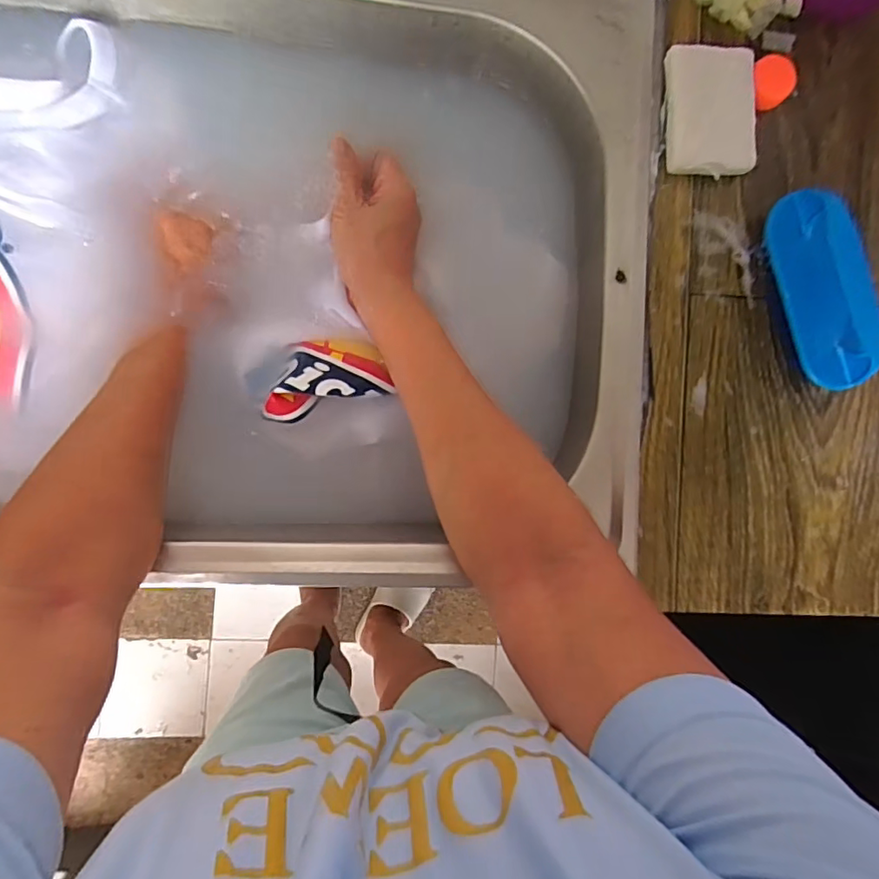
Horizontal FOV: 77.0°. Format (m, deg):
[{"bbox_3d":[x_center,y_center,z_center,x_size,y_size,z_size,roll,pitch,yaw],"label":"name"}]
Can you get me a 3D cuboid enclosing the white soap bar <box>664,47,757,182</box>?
[{"bbox_3d":[0.181,-0.217,0.370,0.059,0.018,0.079,1,90,-7],"label":"white soap bar"}]

